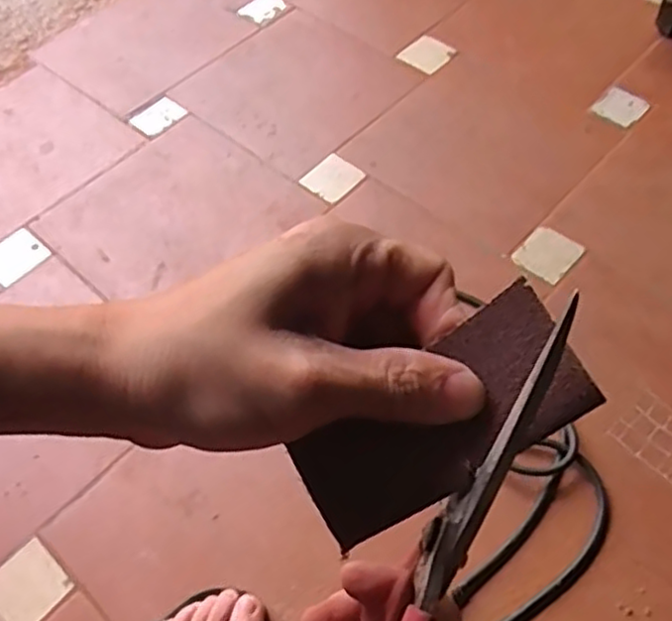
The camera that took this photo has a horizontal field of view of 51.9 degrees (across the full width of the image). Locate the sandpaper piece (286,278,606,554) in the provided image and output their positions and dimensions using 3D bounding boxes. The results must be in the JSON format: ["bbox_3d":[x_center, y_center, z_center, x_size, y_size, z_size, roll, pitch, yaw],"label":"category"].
[{"bbox_3d":[0.034,0.038,0.226,0.097,0.010,0.044,-37,88,5],"label":"sandpaper piece"}]

